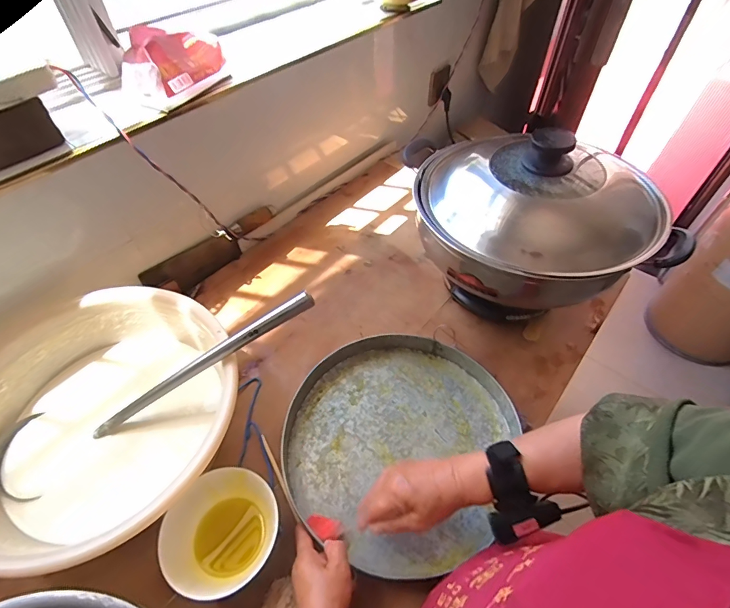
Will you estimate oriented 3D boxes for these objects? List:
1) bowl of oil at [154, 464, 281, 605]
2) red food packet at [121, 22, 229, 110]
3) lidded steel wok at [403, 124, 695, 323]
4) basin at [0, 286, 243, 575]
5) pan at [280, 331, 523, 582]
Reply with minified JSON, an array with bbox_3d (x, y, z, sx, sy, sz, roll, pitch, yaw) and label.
[{"bbox_3d":[-0.162,0.268,0.472,0.116,0.067,0.130,27,55,21],"label":"bowl of oil"},{"bbox_3d":[-0.294,-0.371,0.618,0.089,0.074,0.150,24,55,18],"label":"red food packet"},{"bbox_3d":[0.260,-0.132,0.660,0.355,0.283,0.348,0,51,0],"label":"lidded steel wok"},{"bbox_3d":[-0.337,0.149,0.523,0.331,0.122,0.326,0,50,0],"label":"basin"},{"bbox_3d":[0.048,0.180,0.572,0.310,0.050,0.312,0,50,0],"label":"pan"}]

